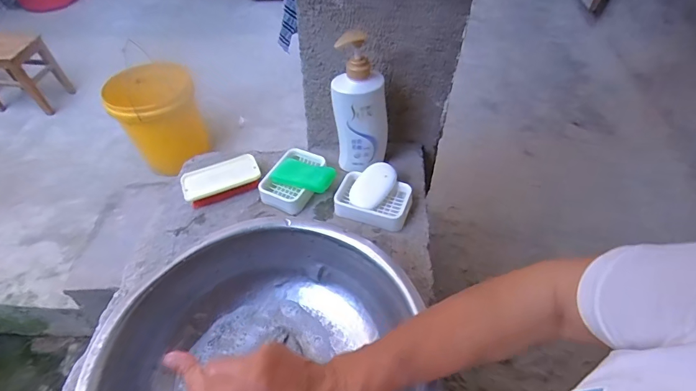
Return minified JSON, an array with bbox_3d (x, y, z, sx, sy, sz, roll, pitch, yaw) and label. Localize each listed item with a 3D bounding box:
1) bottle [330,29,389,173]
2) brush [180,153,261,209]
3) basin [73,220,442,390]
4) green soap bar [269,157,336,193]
[{"bbox_3d":[0.022,-0.141,0.640,0.091,0.235,0.049,7,49,6],"label":"bottle"},{"bbox_3d":[-0.221,-0.027,0.700,0.130,0.027,0.068,-16,50,-14],"label":"brush"},{"bbox_3d":[-0.093,0.203,0.455,0.338,0.124,0.330,0,48,0],"label":"basin"},{"bbox_3d":[-0.073,-0.034,0.669,0.108,0.022,0.045,13,48,27],"label":"green soap bar"}]

